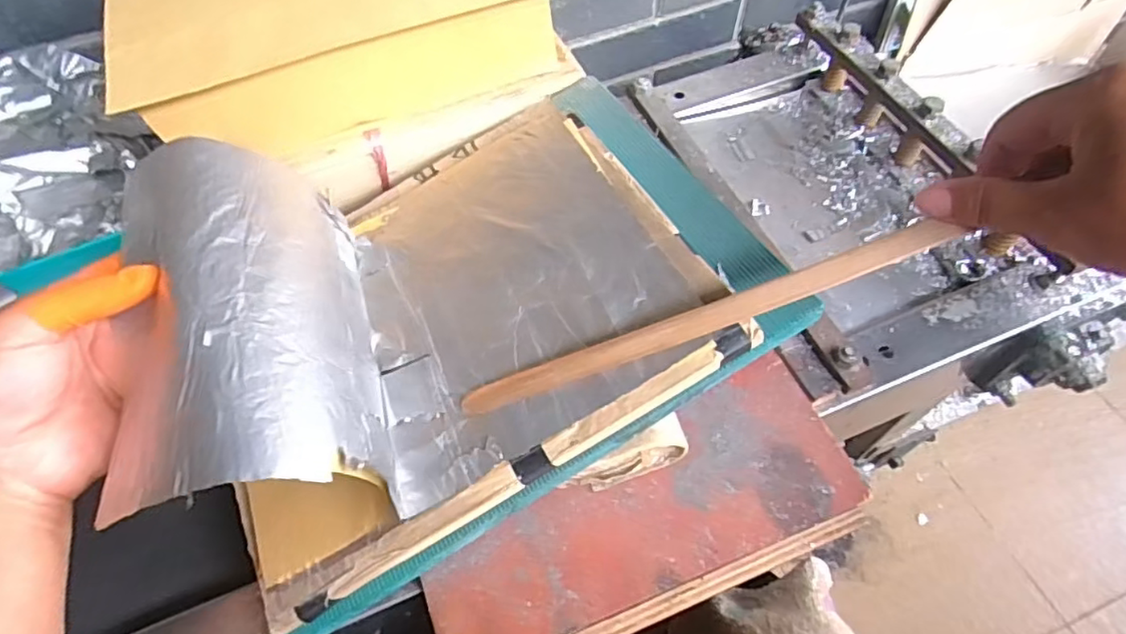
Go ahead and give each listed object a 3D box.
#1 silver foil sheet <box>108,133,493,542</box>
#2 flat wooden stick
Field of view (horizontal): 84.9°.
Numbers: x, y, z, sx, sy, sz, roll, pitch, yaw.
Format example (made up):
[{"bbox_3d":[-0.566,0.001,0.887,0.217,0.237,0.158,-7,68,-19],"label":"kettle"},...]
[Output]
[{"bbox_3d":[-0.138,0.000,0.312,0.128,0.076,0.203,-19,59,-9],"label":"silver foil sheet"},{"bbox_3d":[0.061,0.003,0.295,0.233,0.008,0.015,-21,58,10],"label":"flat wooden stick"}]

